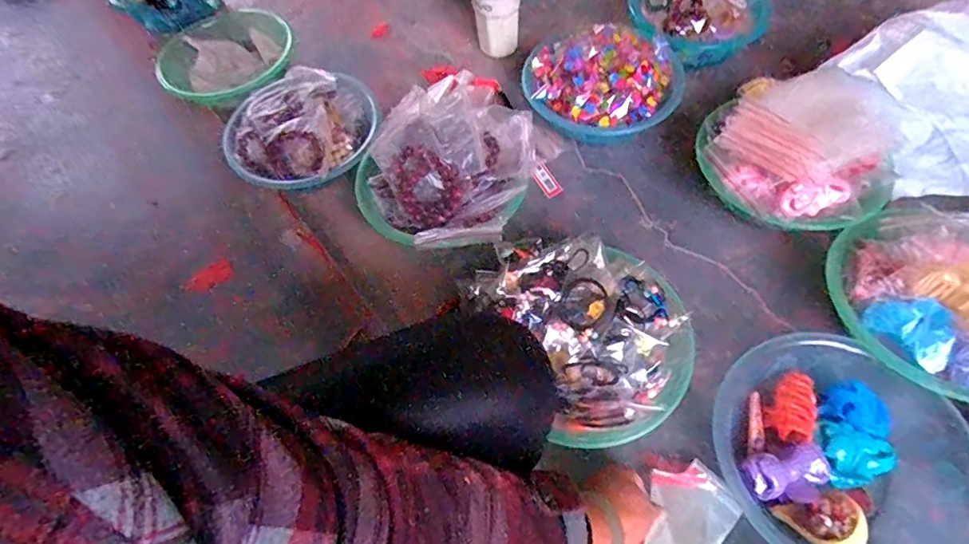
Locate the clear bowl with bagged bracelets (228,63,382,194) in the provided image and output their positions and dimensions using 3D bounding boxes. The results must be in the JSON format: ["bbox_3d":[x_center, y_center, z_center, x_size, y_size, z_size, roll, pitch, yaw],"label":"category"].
[{"bbox_3d":[-0.288,-0.229,0.814,0.230,0.089,0.232,-12,58,-3],"label":"clear bowl with bagged bracelets"}]

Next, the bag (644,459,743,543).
[{"bbox_3d":[0.204,0.262,0.524,0.084,0.015,0.128,28,65,20],"label":"bag"}]

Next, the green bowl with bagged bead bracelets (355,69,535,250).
[{"bbox_3d":[-0.058,-0.149,0.688,0.236,0.112,0.244,-2,58,3],"label":"green bowl with bagged bead bracelets"}]

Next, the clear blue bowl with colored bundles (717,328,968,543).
[{"bbox_3d":[0.359,0.188,0.528,0.217,0.064,0.237,-41,64,-19],"label":"clear blue bowl with colored bundles"}]

